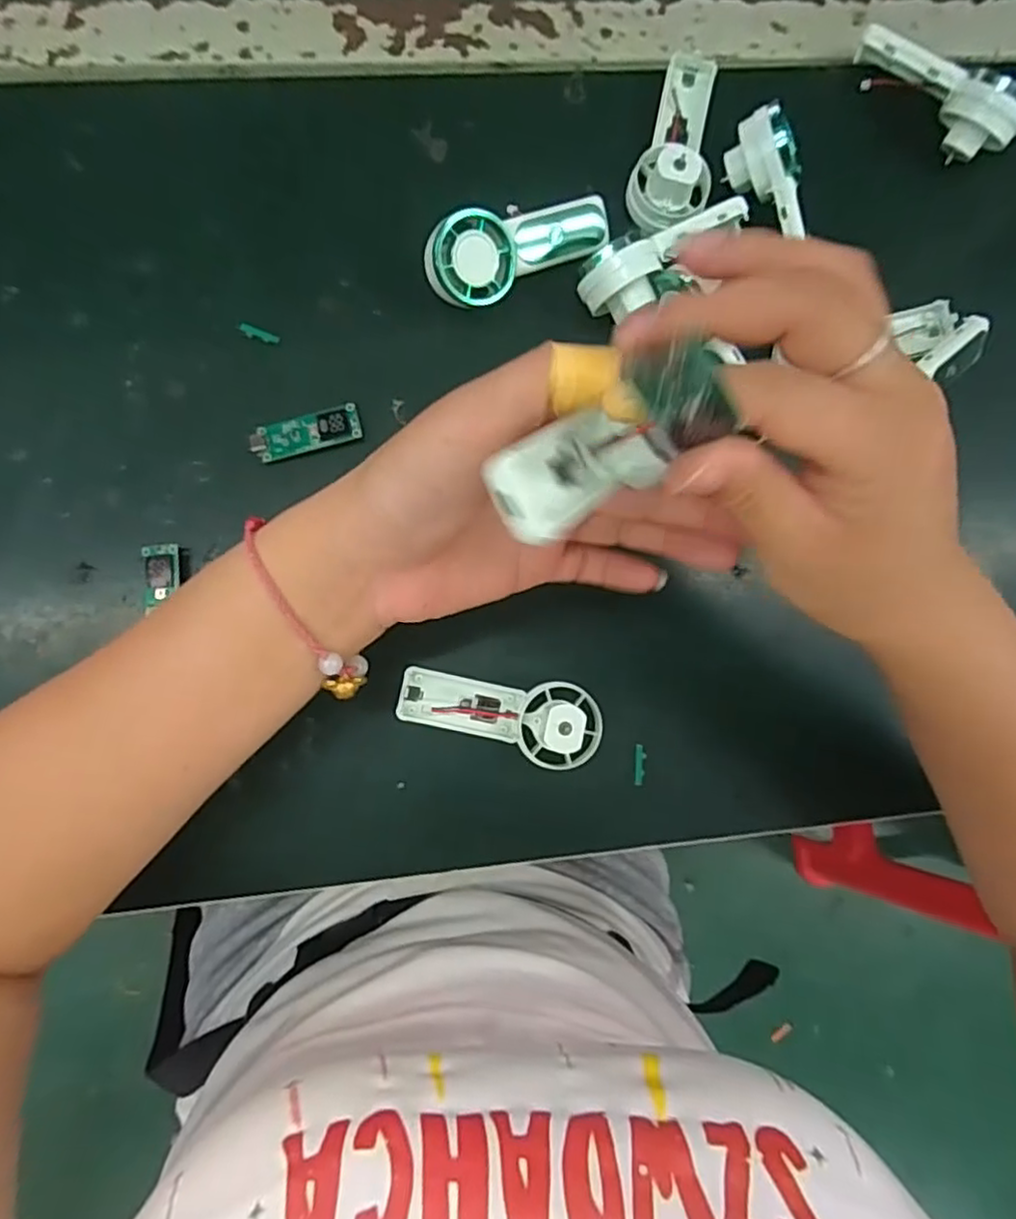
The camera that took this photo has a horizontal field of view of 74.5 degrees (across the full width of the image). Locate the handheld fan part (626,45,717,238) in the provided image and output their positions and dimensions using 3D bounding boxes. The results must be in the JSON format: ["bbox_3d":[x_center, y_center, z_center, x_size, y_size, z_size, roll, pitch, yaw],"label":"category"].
[{"bbox_3d":[0.086,-0.236,0.332,0.038,0.032,0.099,13,86,-4],"label":"handheld fan part"}]

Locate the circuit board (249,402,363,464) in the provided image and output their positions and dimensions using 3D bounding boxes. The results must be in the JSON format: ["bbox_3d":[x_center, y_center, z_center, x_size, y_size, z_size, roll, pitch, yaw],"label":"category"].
[{"bbox_3d":[-0.097,-0.085,0.322,0.051,0.006,0.019,-17,88,-6],"label":"circuit board"}]

